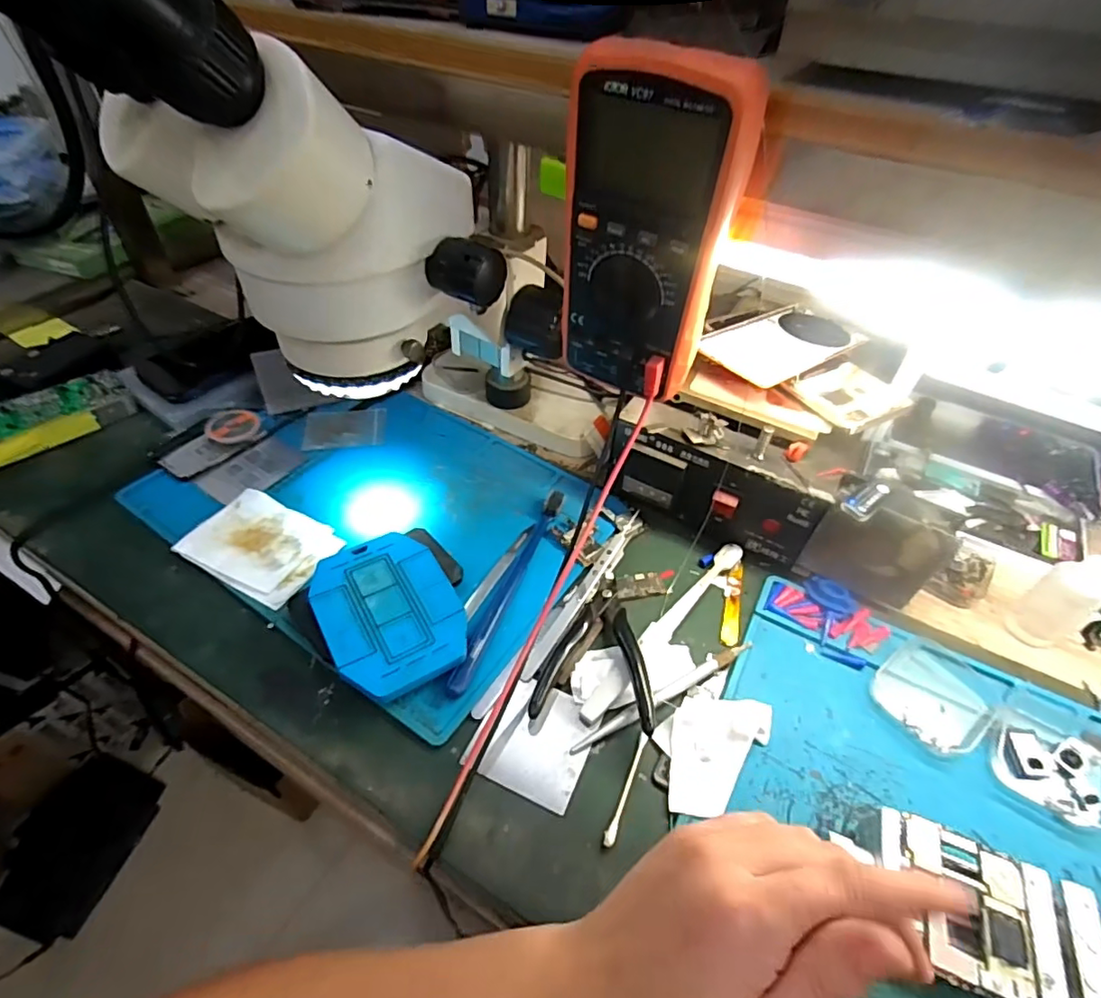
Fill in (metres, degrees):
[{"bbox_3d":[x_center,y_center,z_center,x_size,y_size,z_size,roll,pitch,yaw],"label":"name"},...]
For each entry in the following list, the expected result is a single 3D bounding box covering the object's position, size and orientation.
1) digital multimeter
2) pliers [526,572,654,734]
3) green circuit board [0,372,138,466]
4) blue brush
[{"bbox_3d":[0.052,-0.140,0.314,0.086,0.169,0.041,33,53,26],"label":"digital multimeter"},{"bbox_3d":[0.035,0.096,0.379,0.073,0.022,0.112,11,49,7],"label":"pliers"},{"bbox_3d":[-0.448,-0.073,0.503,0.133,0.014,0.061,-33,77,-30],"label":"green circuit board"},{"bbox_3d":[-0.030,0.061,0.417,0.016,0.014,0.179,18,50,13],"label":"blue brush"}]

